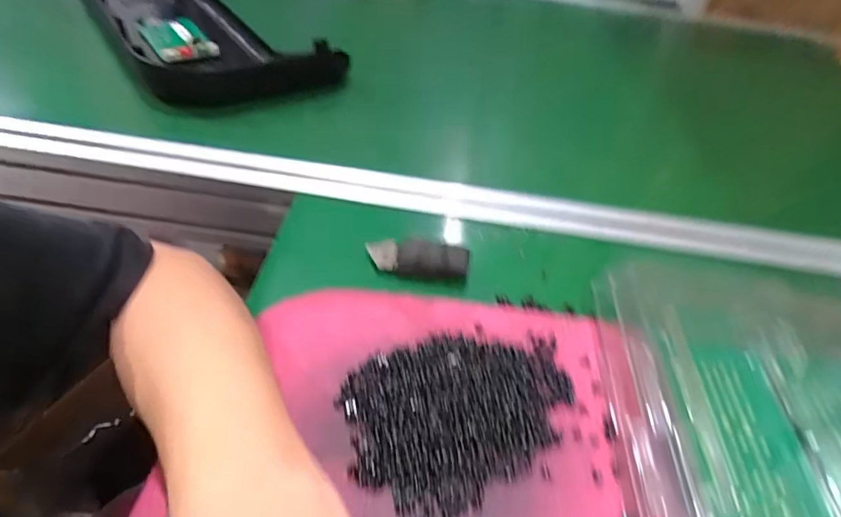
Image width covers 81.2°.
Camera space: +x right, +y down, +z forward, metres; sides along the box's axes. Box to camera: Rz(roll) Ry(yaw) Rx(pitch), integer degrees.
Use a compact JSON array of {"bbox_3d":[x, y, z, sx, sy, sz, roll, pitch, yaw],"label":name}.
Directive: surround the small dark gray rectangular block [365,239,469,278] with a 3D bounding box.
[{"bbox_3d":[-0.002,0.001,0.355,0.071,0.013,0.024,4,48,6],"label":"small dark gray rectangular block"}]

